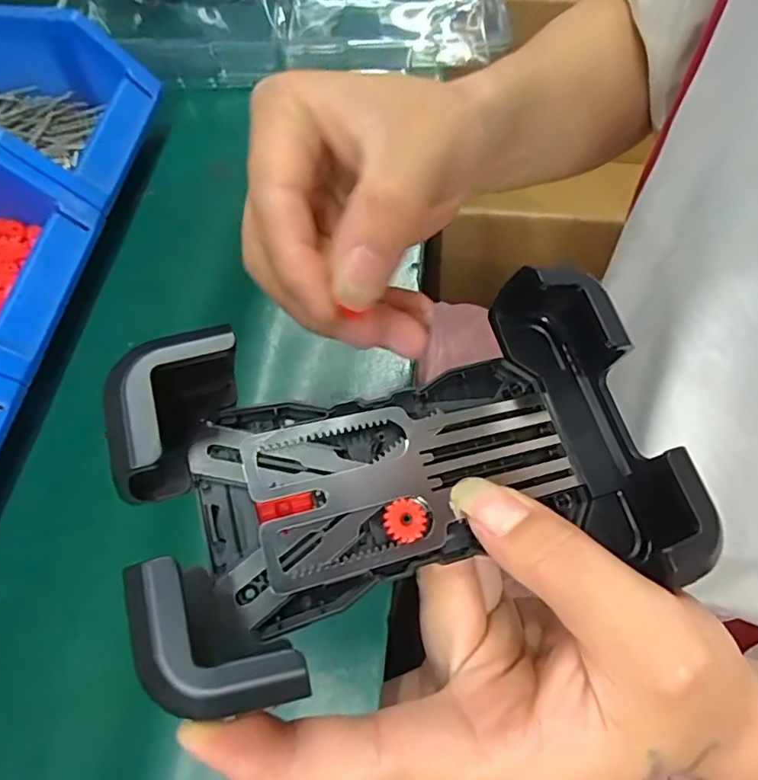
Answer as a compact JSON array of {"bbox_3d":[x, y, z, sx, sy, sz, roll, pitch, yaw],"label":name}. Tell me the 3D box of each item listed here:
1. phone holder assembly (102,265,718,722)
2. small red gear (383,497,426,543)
[{"bbox_3d":[0.011,0.020,0.148,0.142,0.039,0.086,-14,65,-19],"label":"phone holder assembly"},{"bbox_3d":[0.007,0.035,0.152,0.011,0.004,0.012,11,66,7],"label":"small red gear"}]

